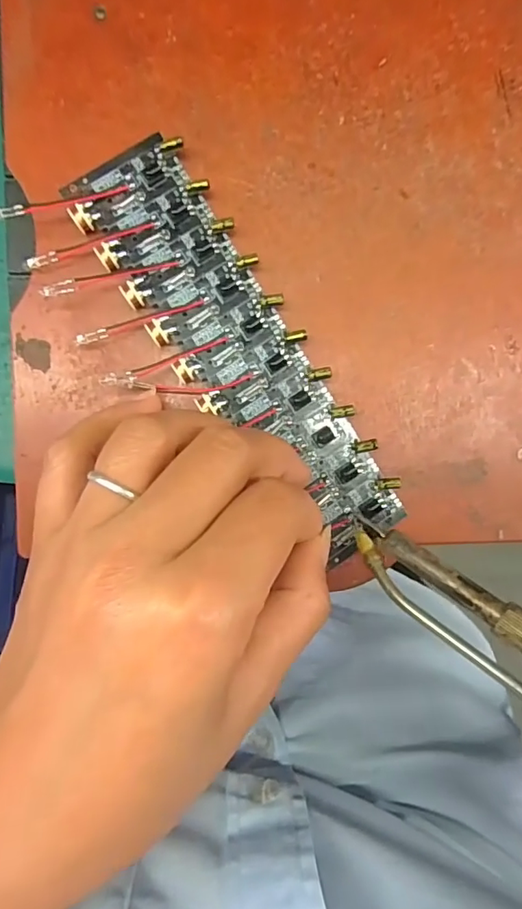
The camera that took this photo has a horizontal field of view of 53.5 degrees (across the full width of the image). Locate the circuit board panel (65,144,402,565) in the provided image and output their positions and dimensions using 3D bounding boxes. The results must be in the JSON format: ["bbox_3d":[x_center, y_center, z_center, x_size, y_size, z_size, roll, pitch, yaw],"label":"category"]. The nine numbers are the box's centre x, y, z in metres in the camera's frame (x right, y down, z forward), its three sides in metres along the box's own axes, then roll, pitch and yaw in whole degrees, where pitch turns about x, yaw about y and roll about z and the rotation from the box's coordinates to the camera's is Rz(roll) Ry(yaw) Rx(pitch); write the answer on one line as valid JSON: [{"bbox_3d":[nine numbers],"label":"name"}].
[{"bbox_3d":[-0.006,-0.037,0.187,0.046,0.007,0.162,-38,94,-1],"label":"circuit board panel"}]

